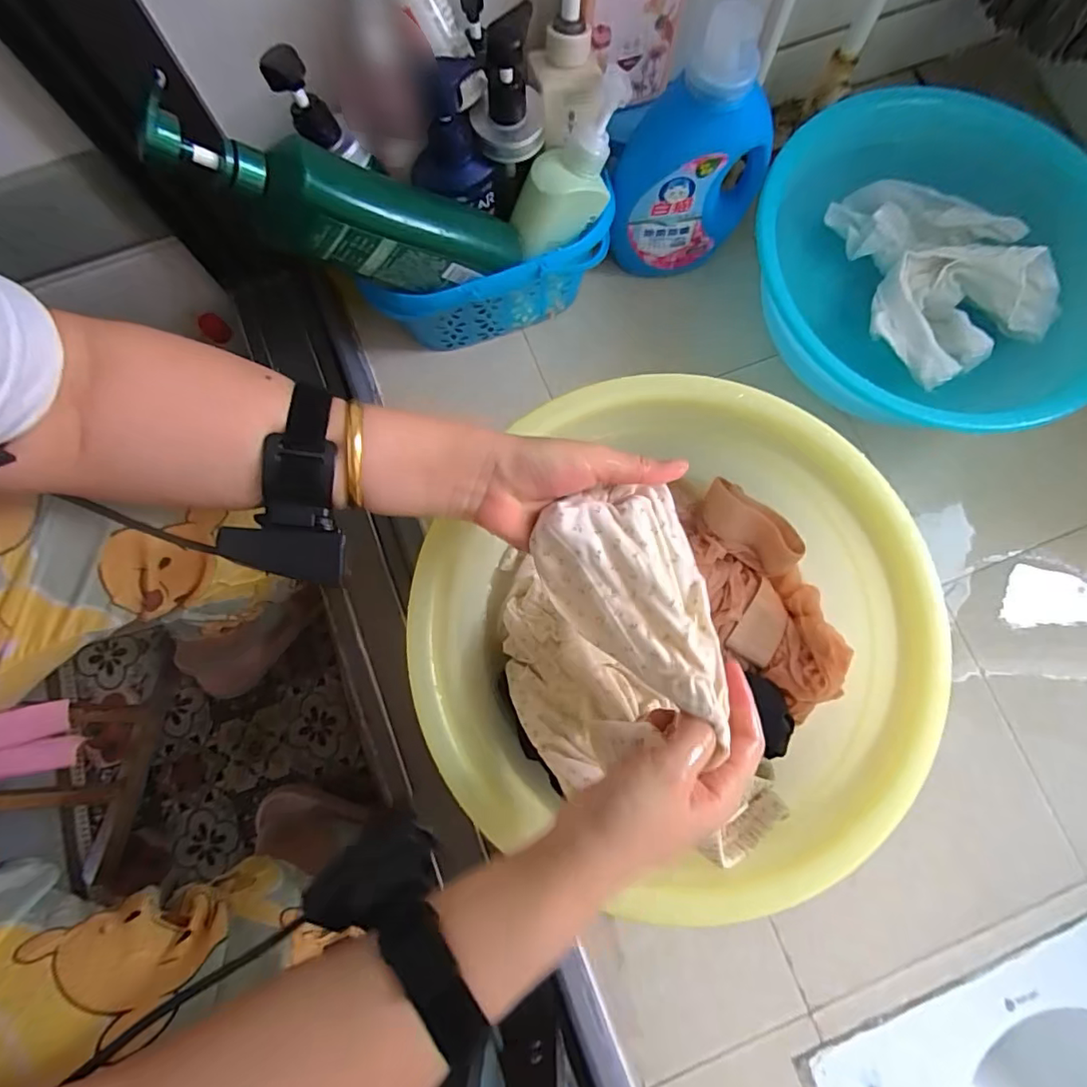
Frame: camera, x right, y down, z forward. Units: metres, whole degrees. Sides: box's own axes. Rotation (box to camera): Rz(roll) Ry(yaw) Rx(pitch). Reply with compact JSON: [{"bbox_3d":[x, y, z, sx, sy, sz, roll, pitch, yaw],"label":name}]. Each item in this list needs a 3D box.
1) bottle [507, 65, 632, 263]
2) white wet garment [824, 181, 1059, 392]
[{"bbox_3d":[0.029,-0.320,0.471,0.055,0.050,0.147,40,119,7],"label":"bottle"},{"bbox_3d":[0.407,-0.289,0.561,0.185,0.034,0.225,-25,80,-5],"label":"white wet garment"}]

